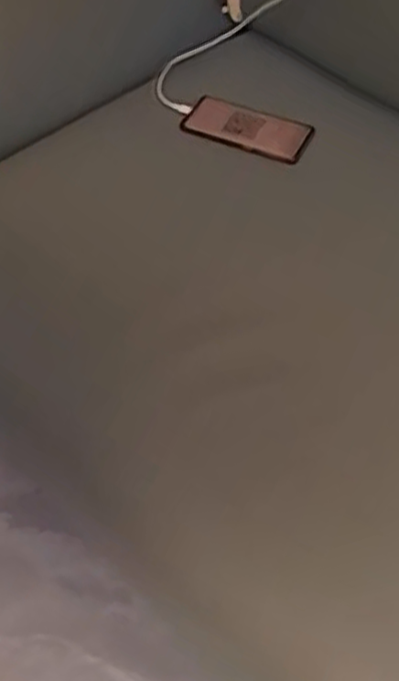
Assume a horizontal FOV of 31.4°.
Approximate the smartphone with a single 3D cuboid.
[{"bbox_3d":[0.058,-0.261,0.872,0.158,0.013,0.063,23,72,19],"label":"smartphone"}]

